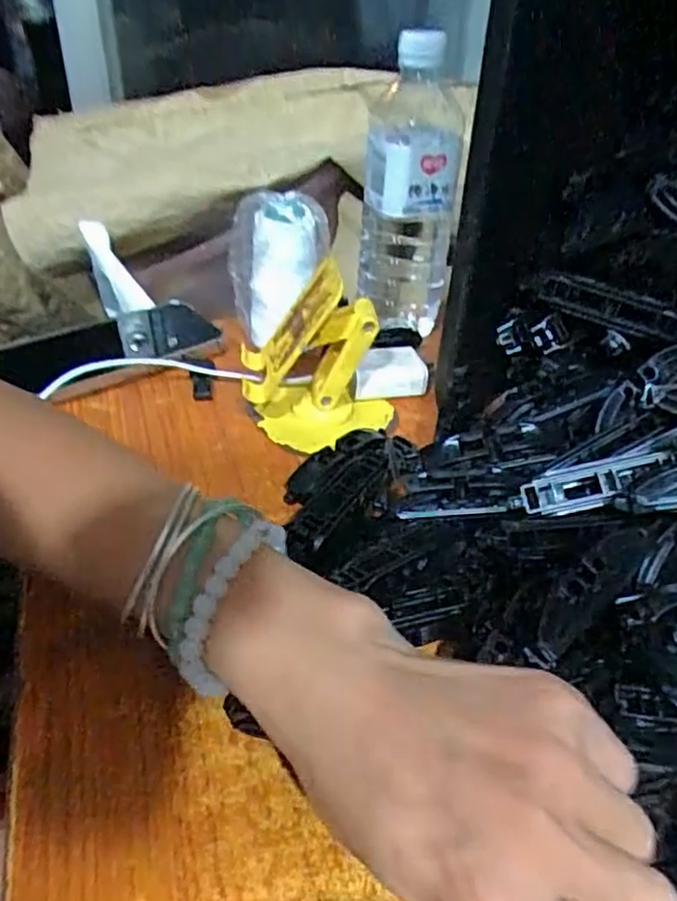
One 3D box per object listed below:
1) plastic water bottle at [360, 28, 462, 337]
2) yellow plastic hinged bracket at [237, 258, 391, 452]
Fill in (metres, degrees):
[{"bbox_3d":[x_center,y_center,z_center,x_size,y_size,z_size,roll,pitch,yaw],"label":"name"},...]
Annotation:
[{"bbox_3d":[0.055,-0.184,0.509,0.078,0.212,0.070,2,36,-1],"label":"plastic water bottle"},{"bbox_3d":[-0.012,-0.057,0.421,0.099,0.094,0.078,1,36,-2],"label":"yellow plastic hinged bracket"}]

